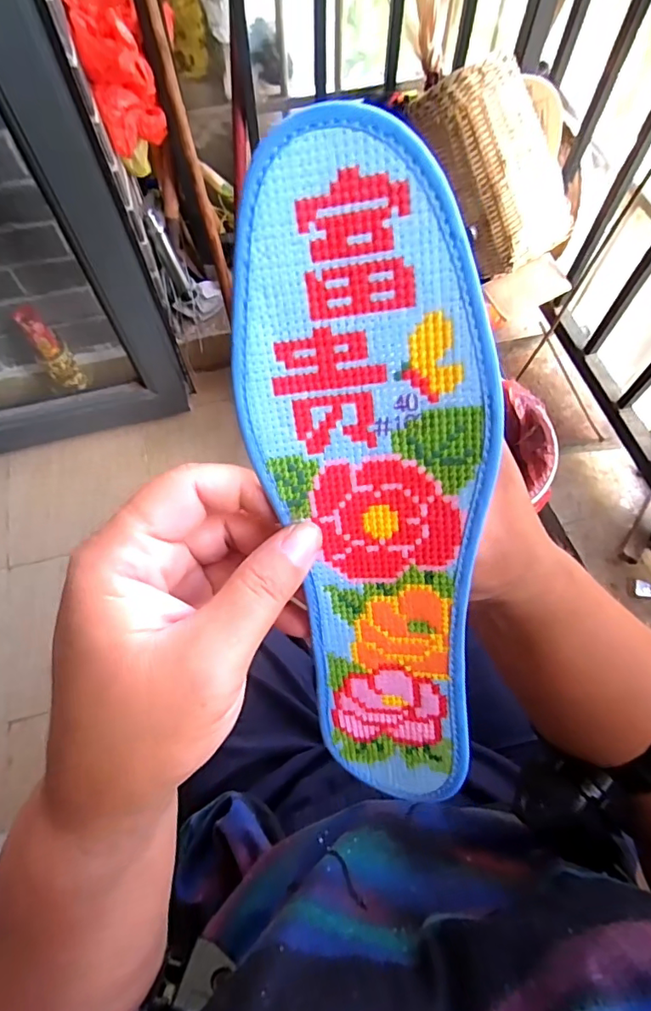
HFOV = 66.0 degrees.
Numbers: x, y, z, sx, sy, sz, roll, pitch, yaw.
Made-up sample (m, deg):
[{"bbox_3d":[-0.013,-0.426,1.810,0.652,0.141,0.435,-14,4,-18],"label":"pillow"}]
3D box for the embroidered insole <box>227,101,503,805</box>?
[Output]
[{"bbox_3d":[0.018,0.010,0.171,0.074,0.234,0.006,-4,22,11],"label":"embroidered insole"}]

